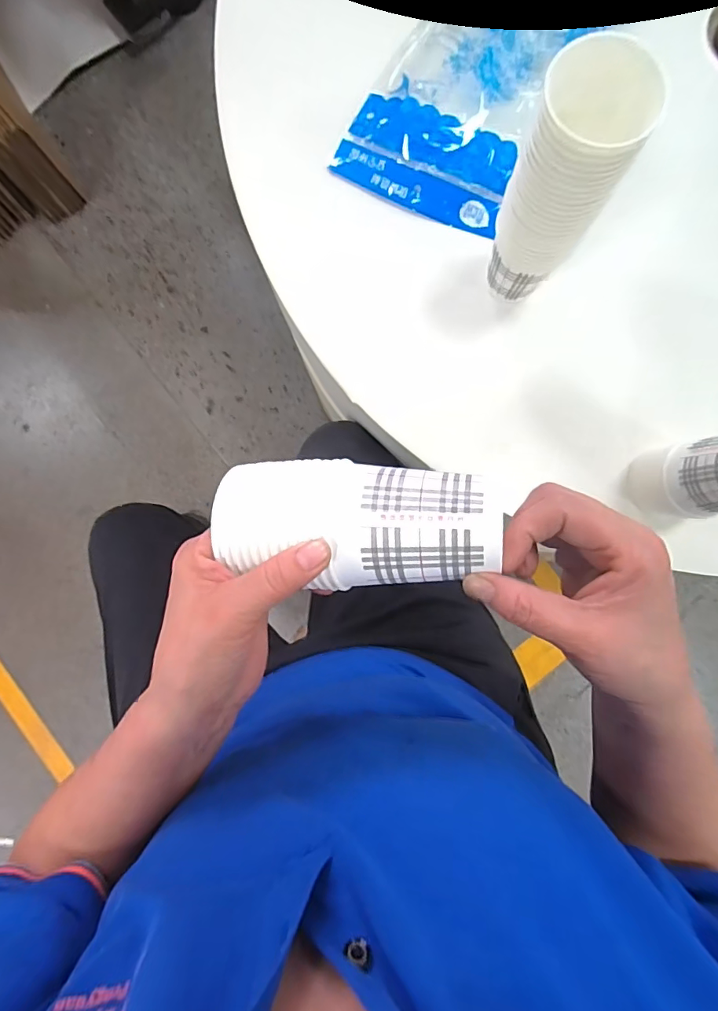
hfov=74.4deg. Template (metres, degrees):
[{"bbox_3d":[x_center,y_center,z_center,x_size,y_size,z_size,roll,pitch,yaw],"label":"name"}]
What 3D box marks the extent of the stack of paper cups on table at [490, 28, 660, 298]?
[{"bbox_3d":[0.150,-0.241,0.375,0.068,0.197,0.068,20,88,2],"label":"stack of paper cups on table"}]

